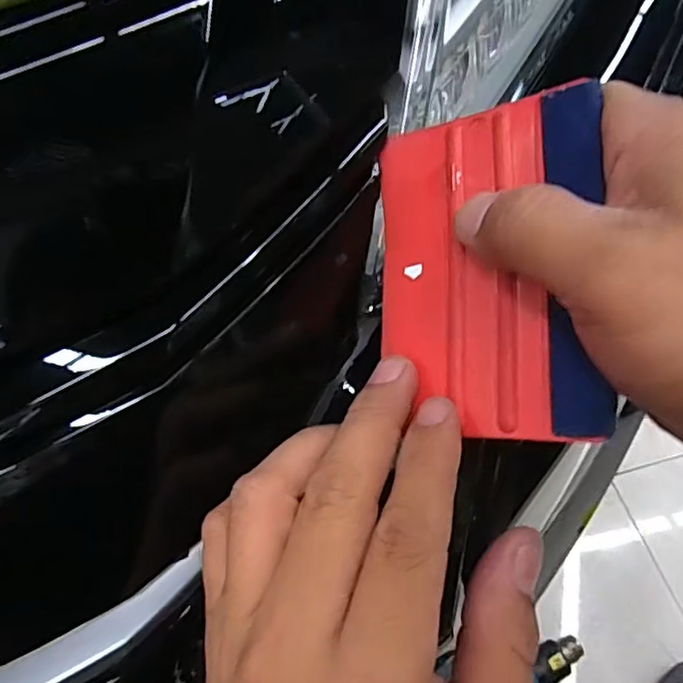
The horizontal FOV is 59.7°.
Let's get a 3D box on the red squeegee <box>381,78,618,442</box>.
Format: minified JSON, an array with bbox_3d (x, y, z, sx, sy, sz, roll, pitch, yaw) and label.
[{"bbox_3d":[0.042,-0.021,0.181,0.071,0.004,0.098,-5,83,38],"label":"red squeegee"}]

